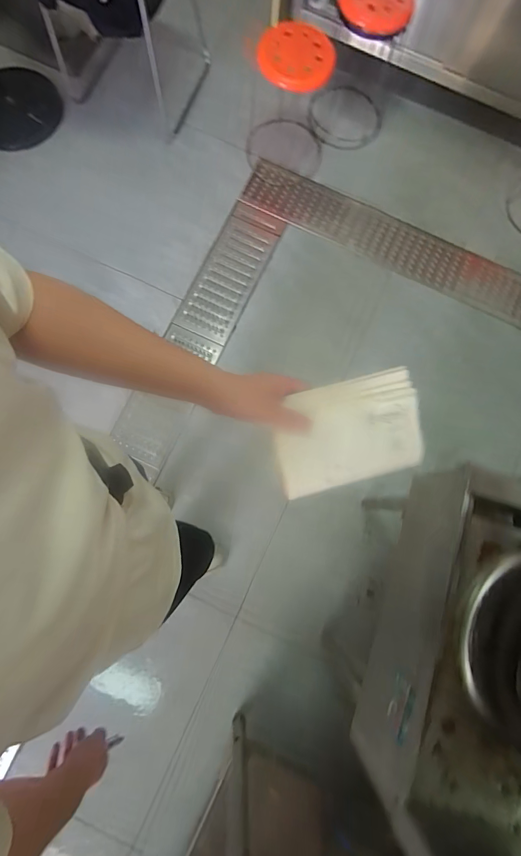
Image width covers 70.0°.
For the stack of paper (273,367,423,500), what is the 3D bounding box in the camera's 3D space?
[{"bbox_3d":[0.122,0.006,0.505,0.203,0.018,0.136,-13,96,-6],"label":"stack of paper"}]

